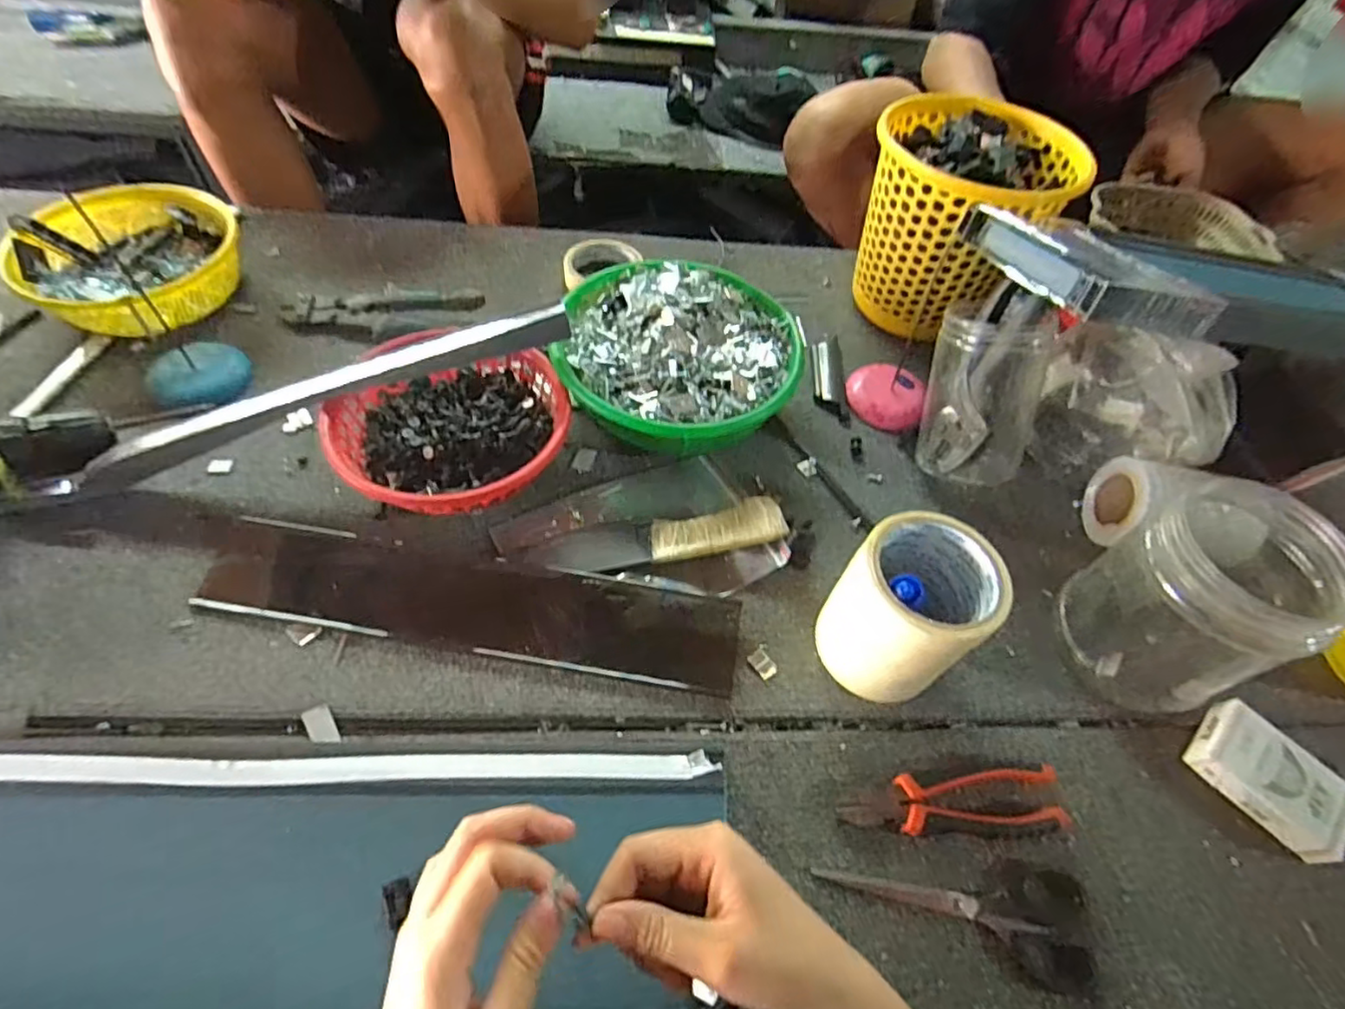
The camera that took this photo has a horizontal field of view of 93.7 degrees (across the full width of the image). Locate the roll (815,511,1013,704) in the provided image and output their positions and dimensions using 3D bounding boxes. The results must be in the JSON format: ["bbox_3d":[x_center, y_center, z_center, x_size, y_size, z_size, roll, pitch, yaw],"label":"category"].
[{"bbox_3d":[0.160,0.074,0.442,0.090,0.122,0.089,-30,65,-21],"label":"roll"}]

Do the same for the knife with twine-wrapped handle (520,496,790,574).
[{"bbox_3d":[-0.011,0.027,0.517,0.208,0.018,0.048,-6,56,-11],"label":"knife with twine-wrapped handle"}]

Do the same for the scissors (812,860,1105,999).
[{"bbox_3d":[0.178,0.249,0.396,0.161,0.010,0.061,14,55,4],"label":"scissors"}]

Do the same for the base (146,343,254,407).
[{"bbox_3d":[-0.437,-0.123,0.583,0.078,0.020,0.071,-18,59,-18],"label":"base"}]

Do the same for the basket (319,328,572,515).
[{"bbox_3d":[-0.186,-0.072,0.544,0.191,0.069,0.195,-6,58,-9],"label":"basket"}]

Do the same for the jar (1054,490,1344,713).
[{"bbox_3d":[0.369,0.070,0.447,0.122,0.144,0.114,-21,62,-17],"label":"jar"}]

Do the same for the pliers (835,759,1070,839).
[{"bbox_3d":[0.185,0.192,0.417,0.148,0.026,0.045,4,55,-4],"label":"pliers"}]

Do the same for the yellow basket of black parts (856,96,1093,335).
[{"bbox_3d":[0.298,-0.305,0.695,0.197,0.193,0.213,36,62,17],"label":"yellow basket of black parts"}]

